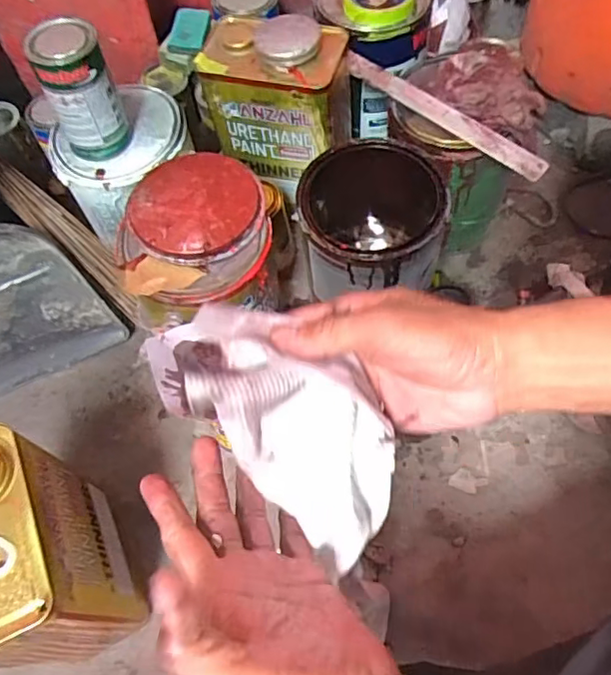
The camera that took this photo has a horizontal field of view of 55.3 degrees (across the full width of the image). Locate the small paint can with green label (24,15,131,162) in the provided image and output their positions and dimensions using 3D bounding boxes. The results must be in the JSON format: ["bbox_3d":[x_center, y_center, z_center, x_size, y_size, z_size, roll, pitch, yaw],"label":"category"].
[{"bbox_3d":[-0.239,-0.262,0.625,0.075,0.136,0.060,-26,64,-10],"label":"small paint can with green label"}]

